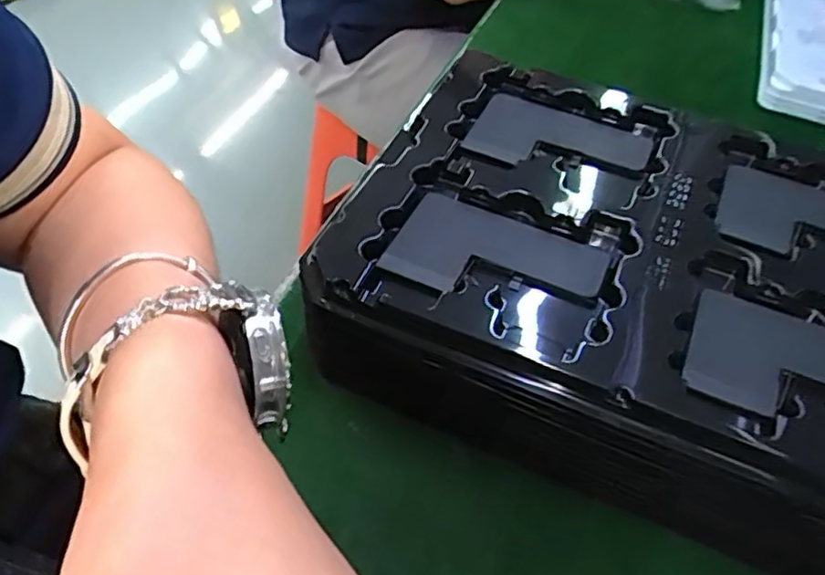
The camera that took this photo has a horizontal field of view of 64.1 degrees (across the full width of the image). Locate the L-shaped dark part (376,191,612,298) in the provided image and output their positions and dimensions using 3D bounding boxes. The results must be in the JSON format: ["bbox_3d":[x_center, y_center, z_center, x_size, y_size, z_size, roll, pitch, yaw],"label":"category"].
[{"bbox_3d":[0.037,-0.012,0.305,0.094,0.009,0.058,24,51,16],"label":"L-shaped dark part"}]

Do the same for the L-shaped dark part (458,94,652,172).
[{"bbox_3d":[0.081,-0.080,0.364,0.094,0.011,0.061,23,51,15],"label":"L-shaped dark part"}]

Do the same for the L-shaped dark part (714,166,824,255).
[{"bbox_3d":[0.203,-0.031,0.330,0.095,0.011,0.066,25,51,17],"label":"L-shaped dark part"}]

